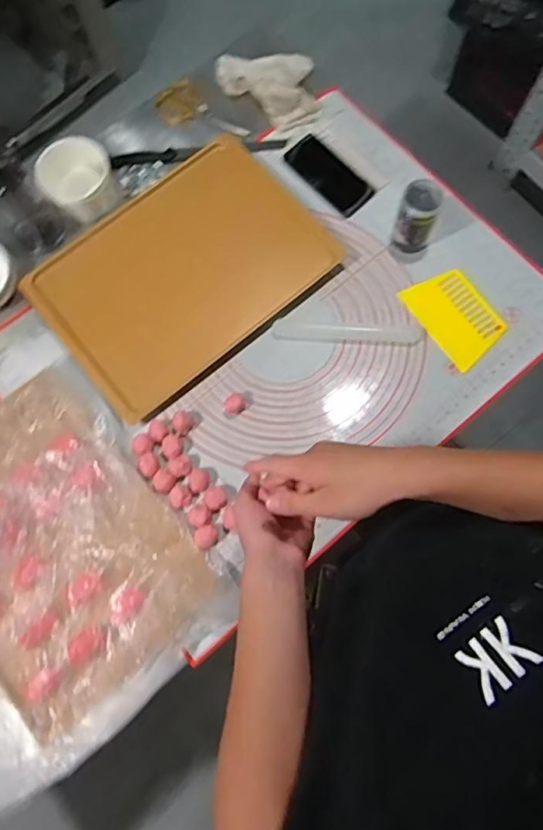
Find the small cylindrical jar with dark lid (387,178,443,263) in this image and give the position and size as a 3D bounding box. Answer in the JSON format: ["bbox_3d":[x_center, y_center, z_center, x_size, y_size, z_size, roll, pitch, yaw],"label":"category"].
[{"bbox_3d":[0.223,-0.295,0.841,0.062,0.111,0.070,20,76,7],"label":"small cylindrical jar with dark lid"}]

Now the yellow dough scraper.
[{"bbox_3d":[0.290,-0.157,0.853,0.108,0.008,0.150,-35,81,-11],"label":"yellow dough scraper"}]

